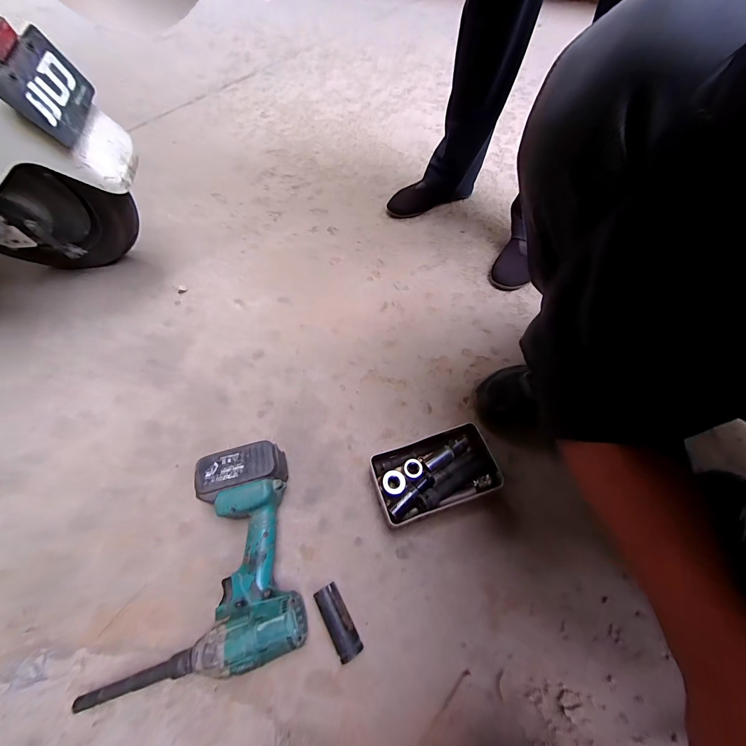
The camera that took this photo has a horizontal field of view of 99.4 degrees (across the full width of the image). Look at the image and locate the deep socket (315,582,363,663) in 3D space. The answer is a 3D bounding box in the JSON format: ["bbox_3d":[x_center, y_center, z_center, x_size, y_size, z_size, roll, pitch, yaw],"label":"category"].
[{"bbox_3d":[-0.042,0.294,0.377,0.026,0.028,0.076,-27,62,-15],"label":"deep socket"}]

